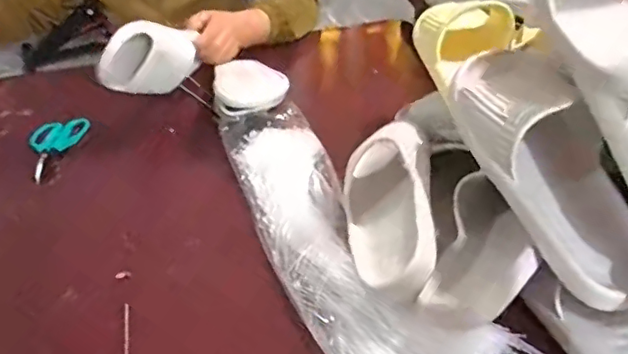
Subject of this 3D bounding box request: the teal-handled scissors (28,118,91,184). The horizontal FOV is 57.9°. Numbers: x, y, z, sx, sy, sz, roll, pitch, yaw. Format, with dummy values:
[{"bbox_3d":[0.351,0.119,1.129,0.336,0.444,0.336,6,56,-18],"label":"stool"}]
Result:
[{"bbox_3d":[-0.389,-0.043,0.824,0.078,0.005,0.143,5,40,7],"label":"teal-handled scissors"}]

